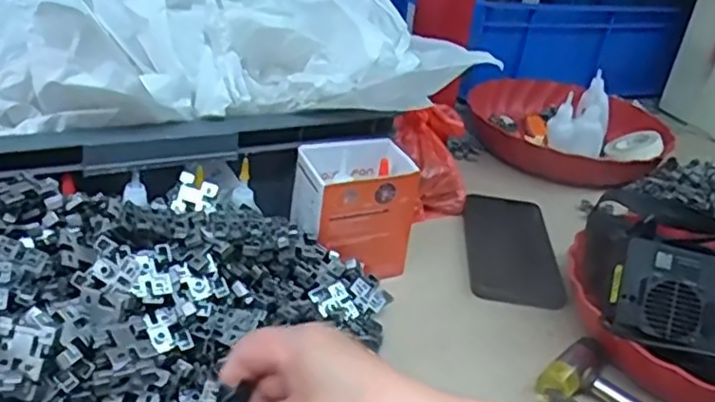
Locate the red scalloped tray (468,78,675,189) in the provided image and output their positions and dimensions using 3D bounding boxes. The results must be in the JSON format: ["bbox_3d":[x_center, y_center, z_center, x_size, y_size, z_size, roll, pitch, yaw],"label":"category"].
[{"bbox_3d":[0.262,-0.091,0.850,0.232,0.039,0.237,6,29,-2],"label":"red scalloped tray"}]

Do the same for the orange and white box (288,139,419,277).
[{"bbox_3d":[-0.004,0.008,0.558,0.091,0.099,0.067,-9,33,-28],"label":"orange and white box"}]

